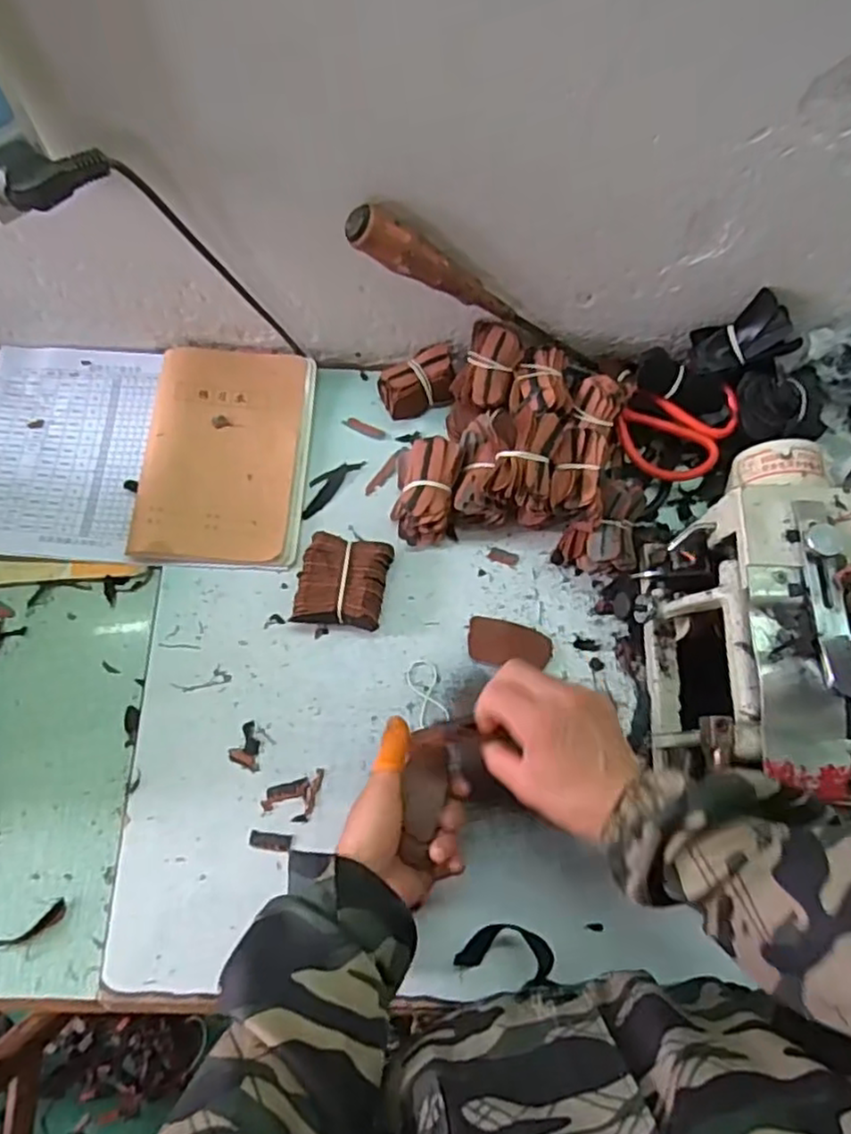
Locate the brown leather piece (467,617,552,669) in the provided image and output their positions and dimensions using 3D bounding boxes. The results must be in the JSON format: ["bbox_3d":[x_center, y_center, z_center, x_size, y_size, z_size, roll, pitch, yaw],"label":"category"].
[{"bbox_3d":[0.072,0.065,0.593,0.070,0.006,0.039,6,74,1],"label":"brown leather piece"}]

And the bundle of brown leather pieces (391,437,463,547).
[{"bbox_3d":[0.001,-0.068,0.607,0.056,0.044,0.089,8,74,1],"label":"bundle of brown leather pieces"}]

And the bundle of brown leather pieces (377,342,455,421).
[{"bbox_3d":[-0.005,-0.173,0.650,0.074,0.028,0.049,-20,75,-6],"label":"bundle of brown leather pieces"}]

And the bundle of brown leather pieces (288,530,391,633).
[{"bbox_3d":[-0.070,0.013,0.589,0.071,0.029,0.079,8,74,1],"label":"bundle of brown leather pieces"}]

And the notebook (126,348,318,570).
[{"bbox_3d":[-0.179,-0.104,0.627,0.141,0.022,0.207,4,74,0],"label":"notebook"}]

